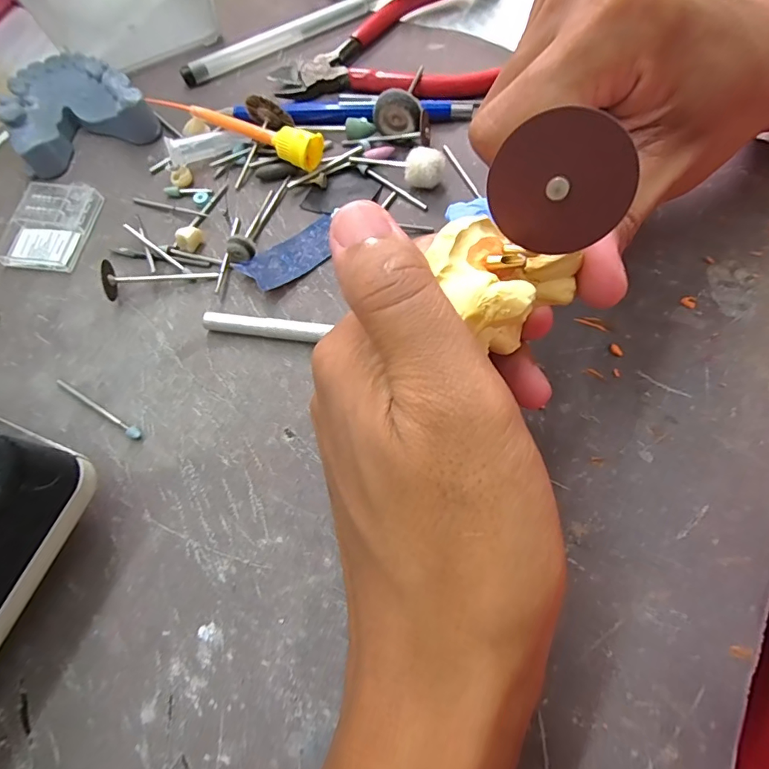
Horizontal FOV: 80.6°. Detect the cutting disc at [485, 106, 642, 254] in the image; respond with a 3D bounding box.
[{"bbox_3d":[0.040,-0.046,0.106,0.030,0.030,0.004,23,45,6],"label":"cutting disc"}]

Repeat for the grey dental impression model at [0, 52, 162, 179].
[{"bbox_3d":[-0.156,-0.141,0.229,0.063,0.023,0.050,-26,70,-8],"label":"grey dental impression model"}]

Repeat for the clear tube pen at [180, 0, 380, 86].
[{"bbox_3d":[-0.057,-0.199,0.257,0.124,0.007,0.008,-30,71,-10],"label":"clear tube pen"}]

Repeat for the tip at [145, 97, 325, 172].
[{"bbox_3d":[-0.073,-0.123,0.222,0.090,0.019,0.014,19,70,9],"label":"tip"}]

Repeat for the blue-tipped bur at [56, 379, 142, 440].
[{"bbox_3d":[-0.115,0.009,0.180,0.046,0.004,0.004,28,72,11],"label":"blue-tipped bur"}]

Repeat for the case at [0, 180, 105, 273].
[{"bbox_3d":[-0.156,-0.075,0.213,0.033,0.008,0.046,7,69,4],"label":"case"}]

